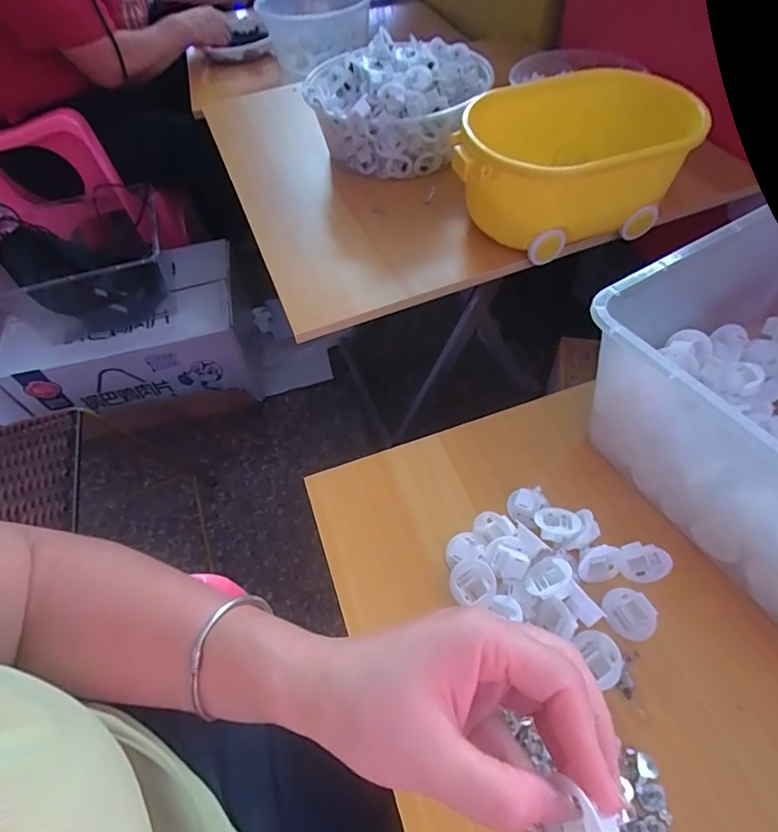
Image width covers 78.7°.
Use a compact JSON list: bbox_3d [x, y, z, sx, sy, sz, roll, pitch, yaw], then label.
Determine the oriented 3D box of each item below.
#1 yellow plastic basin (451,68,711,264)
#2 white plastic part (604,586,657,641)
[{"bbox_3d":[0.201,-0.281,0.528,0.261,0.118,0.173,-12,54,-3],"label":"yellow plastic basin"},{"bbox_3d":[0.164,0.135,0.323,0.028,0.011,0.033,-21,55,-9],"label":"white plastic part"}]

